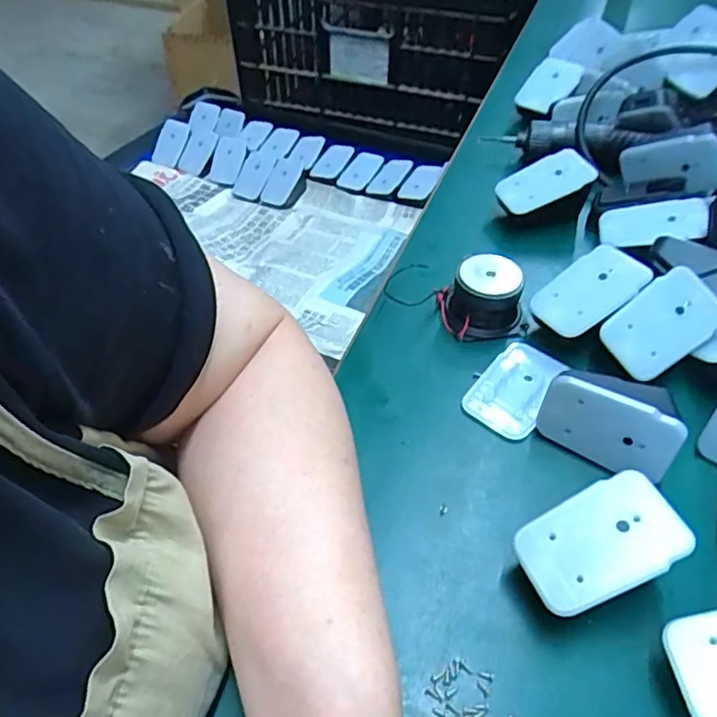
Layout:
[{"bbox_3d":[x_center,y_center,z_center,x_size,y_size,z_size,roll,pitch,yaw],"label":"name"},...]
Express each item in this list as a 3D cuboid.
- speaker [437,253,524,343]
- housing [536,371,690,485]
[{"bbox_3d":[0.080,-0.041,0.394,0.047,0.038,0.041,-7,47,-6],"label":"speaker"},{"bbox_3d":[0.130,0.038,0.317,0.068,0.047,0.010,25,51,22],"label":"housing"}]

